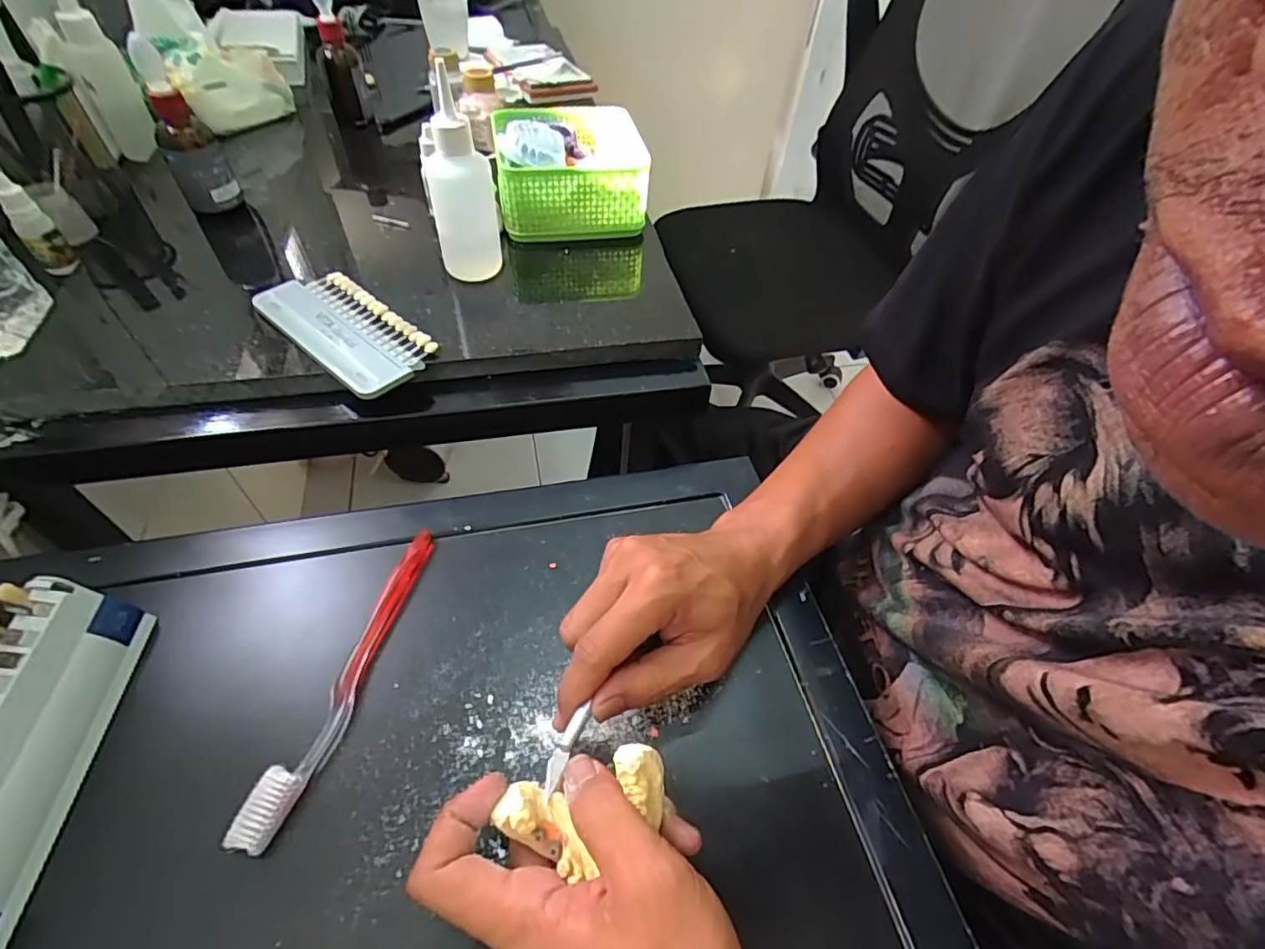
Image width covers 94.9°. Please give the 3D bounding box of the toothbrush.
[{"bbox_3d":[-0.163,0.114,0.341,0.022,0.011,0.190,15,51,7],"label":"toothbrush"}]

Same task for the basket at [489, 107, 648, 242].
[{"bbox_3d":[-0.061,-0.289,0.548,0.131,0.071,0.137,-6,51,-10],"label":"basket"}]

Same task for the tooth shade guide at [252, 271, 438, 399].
[{"bbox_3d":[-0.211,-0.108,0.426,0.144,0.012,0.067,34,56,21],"label":"tooth shade guide"}]

